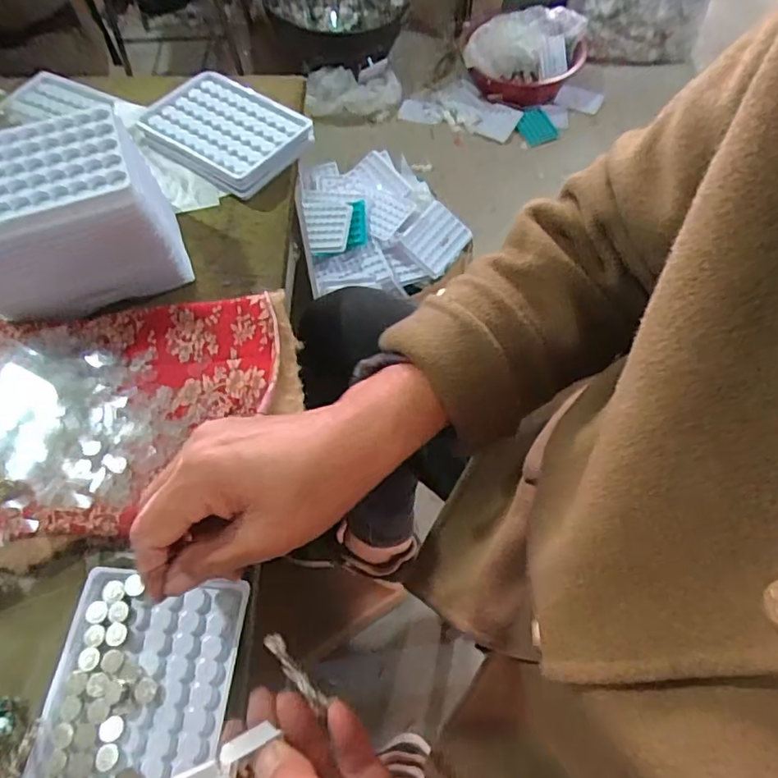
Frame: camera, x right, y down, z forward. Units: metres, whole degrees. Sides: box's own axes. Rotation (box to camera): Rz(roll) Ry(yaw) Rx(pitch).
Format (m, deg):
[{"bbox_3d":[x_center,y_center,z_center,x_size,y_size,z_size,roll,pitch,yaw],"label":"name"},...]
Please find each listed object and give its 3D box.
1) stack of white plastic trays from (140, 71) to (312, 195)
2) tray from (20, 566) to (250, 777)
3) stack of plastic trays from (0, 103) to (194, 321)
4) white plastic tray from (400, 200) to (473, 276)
[{"bbox_3d":[-0.146,-0.227,0.491,0.130,0.023,0.095,33,65,16],"label":"stack of white plastic trays"},{"bbox_3d":[-0.130,0.162,0.288,0.089,0.009,0.126,5,61,2],"label":"tray"},{"bbox_3d":[-0.221,-0.113,0.385,0.133,0.094,0.090,-20,63,-12],"label":"stack of plastic trays"},{"bbox_3d":[0.081,-0.262,0.965,0.093,0.008,0.110,43,68,-7],"label":"white plastic tray"}]

